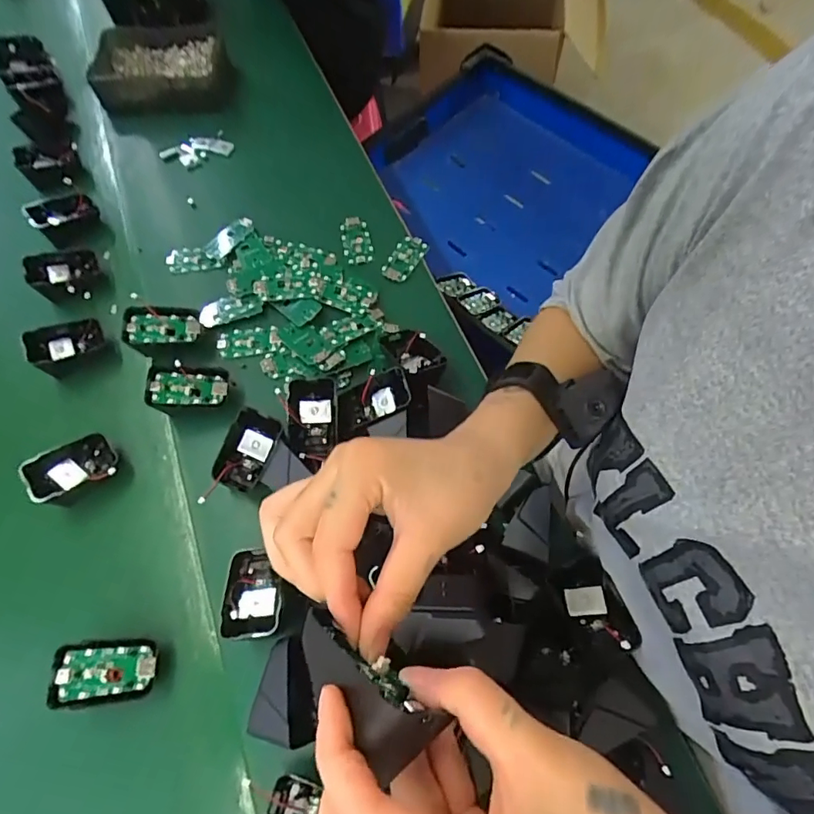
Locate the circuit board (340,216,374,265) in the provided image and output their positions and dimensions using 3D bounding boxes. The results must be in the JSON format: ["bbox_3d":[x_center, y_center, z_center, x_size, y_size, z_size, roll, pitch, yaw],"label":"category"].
[{"bbox_3d":[-0.057,-0.187,0.565,0.032,0.009,0.061,-11,65,-2],"label":"circuit board"}]

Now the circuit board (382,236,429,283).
[{"bbox_3d":[-0.004,-0.164,0.554,0.033,0.010,0.059,28,70,15],"label":"circuit board"}]

